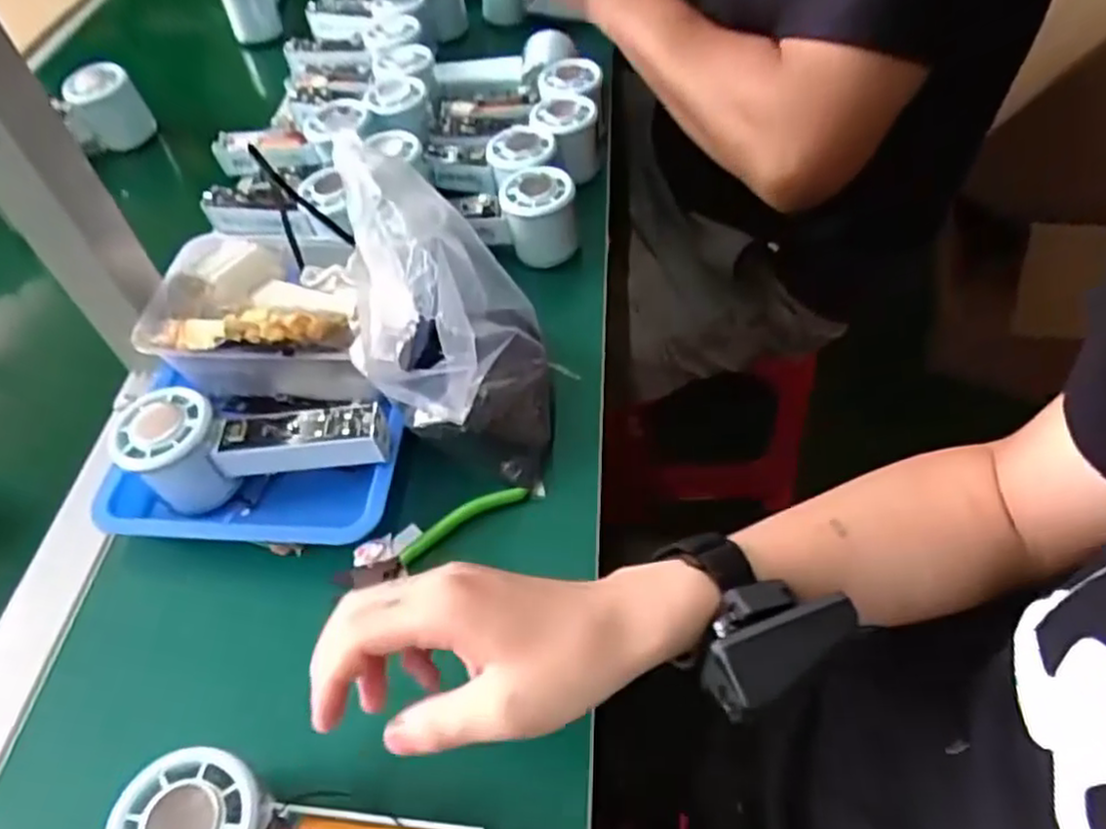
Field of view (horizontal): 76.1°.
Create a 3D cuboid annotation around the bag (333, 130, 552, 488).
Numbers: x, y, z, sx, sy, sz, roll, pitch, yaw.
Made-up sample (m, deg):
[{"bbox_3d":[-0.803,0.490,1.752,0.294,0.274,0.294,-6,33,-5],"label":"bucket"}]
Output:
[{"bbox_3d":[-0.051,-0.056,0.410,0.092,0.170,0.129,-10,54,-5],"label":"bag"}]

